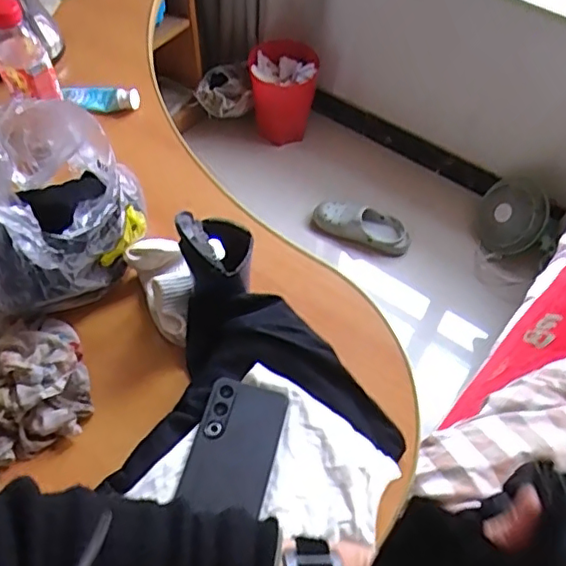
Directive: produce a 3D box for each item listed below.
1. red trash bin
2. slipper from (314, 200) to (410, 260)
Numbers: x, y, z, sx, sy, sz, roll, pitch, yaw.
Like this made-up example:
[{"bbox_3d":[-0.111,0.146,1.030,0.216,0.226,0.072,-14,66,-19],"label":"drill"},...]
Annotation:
[{"bbox_3d":[0.001,-0.587,1.830,0.196,0.248,0.175,-5,58,-5],"label":"red trash bin"},{"bbox_3d":[0.229,-0.164,1.692,0.282,0.081,0.112,22,59,12],"label":"slipper"}]

